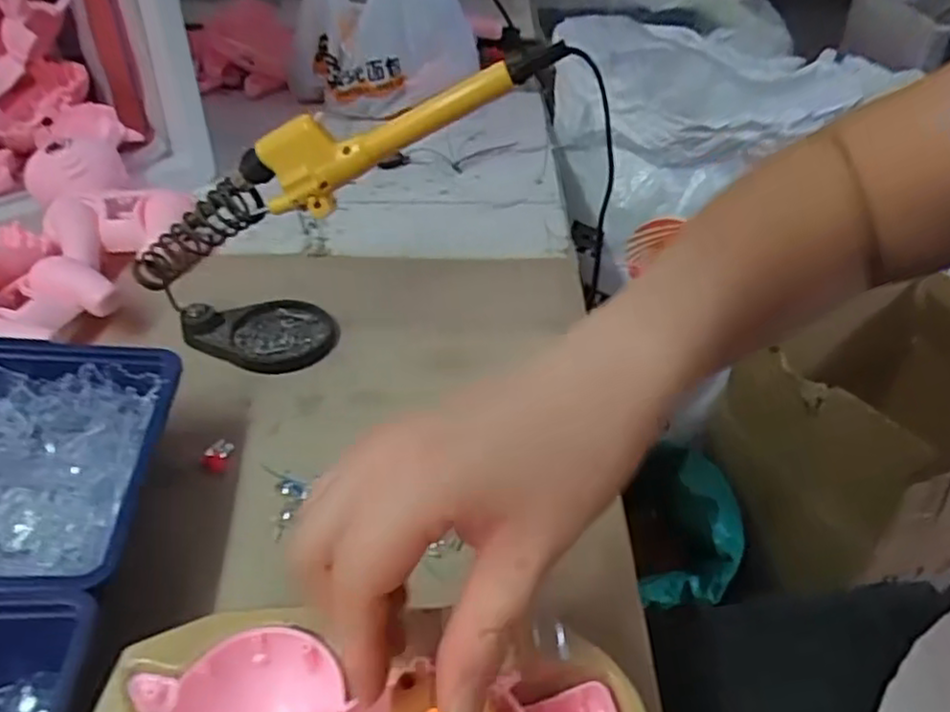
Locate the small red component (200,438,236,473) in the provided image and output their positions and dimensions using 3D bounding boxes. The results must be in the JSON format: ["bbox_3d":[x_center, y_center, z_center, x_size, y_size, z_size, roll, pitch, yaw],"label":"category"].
[{"bbox_3d":[-0.139,0.054,0.388,0.014,0.005,0.020,5,39,4],"label":"small red component"}]

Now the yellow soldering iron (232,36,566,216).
[{"bbox_3d":[-0.040,-0.121,0.382,0.180,0.045,0.023,-18,37,12],"label":"yellow soldering iron"}]

